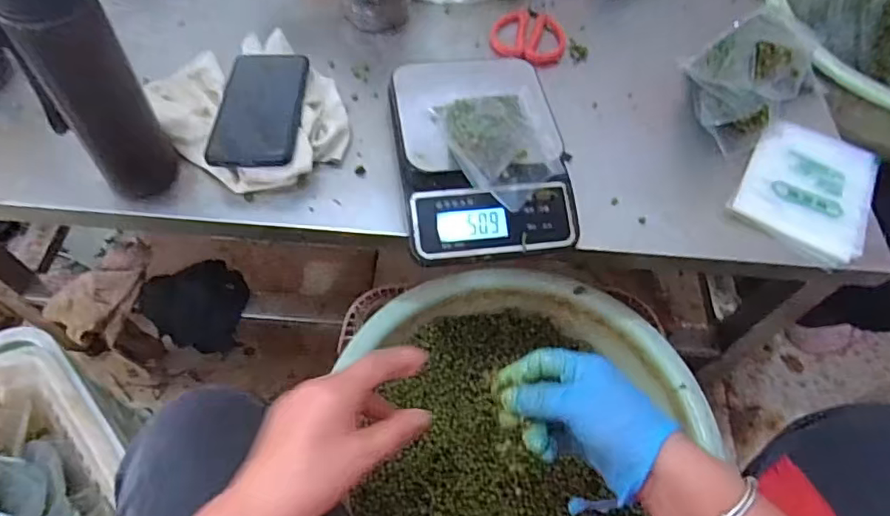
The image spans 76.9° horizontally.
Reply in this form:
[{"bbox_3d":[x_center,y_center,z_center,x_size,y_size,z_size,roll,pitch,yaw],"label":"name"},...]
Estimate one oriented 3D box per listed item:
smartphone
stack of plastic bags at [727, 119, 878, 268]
[{"bbox_3d":[-0.178,-0.148,0.545,0.077,0.010,0.160,-1,52,-2],"label":"smartphone"},{"bbox_3d":[0.357,-0.069,0.550,0.112,0.020,0.142,31,61,15],"label":"stack of plastic bags"}]

